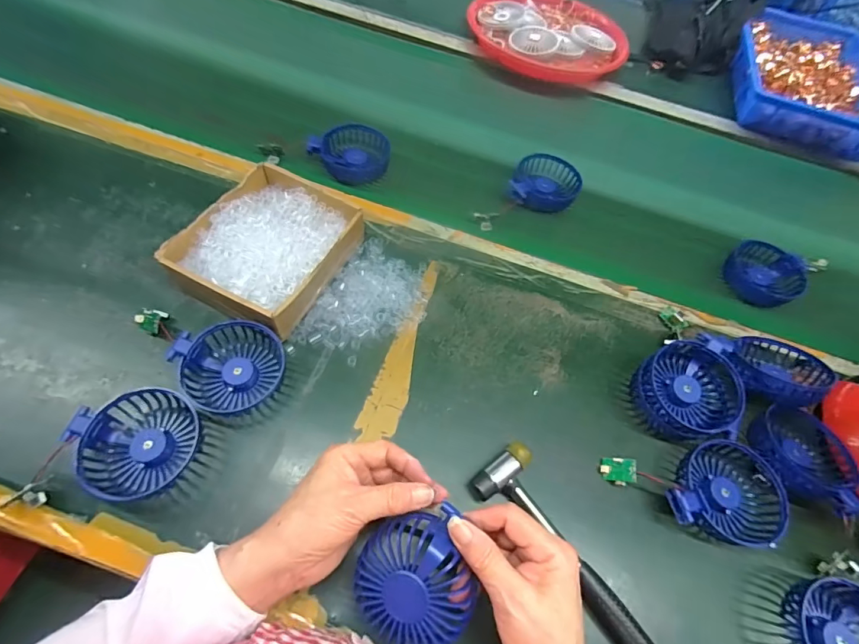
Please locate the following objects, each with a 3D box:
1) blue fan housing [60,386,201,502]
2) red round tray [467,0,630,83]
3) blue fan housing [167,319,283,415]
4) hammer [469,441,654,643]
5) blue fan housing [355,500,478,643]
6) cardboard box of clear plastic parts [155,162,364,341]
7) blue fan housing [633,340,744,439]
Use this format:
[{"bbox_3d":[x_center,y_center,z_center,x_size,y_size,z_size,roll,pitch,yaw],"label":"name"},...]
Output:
[{"bbox_3d":[-0.249,0.103,0.371,0.091,0.038,0.086,4,59,-6],"label":"blue fan housing"},{"bbox_3d":[0.208,-0.520,0.770,0.279,0.034,0.238,3,59,-7],"label":"red round tray"},{"bbox_3d":[-0.189,0.042,0.415,0.089,0.038,0.086,4,59,-6],"label":"blue fan housing"},{"bbox_3d":[0.135,0.211,0.354,0.062,0.021,0.238,-34,70,-24],"label":"hammer"},{"bbox_3d":[-0.011,0.178,0.305,0.088,0.033,0.088,-4,80,22],"label":"blue fan housing"},{"bbox_3d":[-0.174,-0.081,0.467,0.147,0.048,0.169,29,60,9],"label":"cardboard box of clear plastic parts"},{"bbox_3d":[0.261,0.069,0.433,0.094,0.049,0.091,7,62,-3],"label":"blue fan housing"}]

